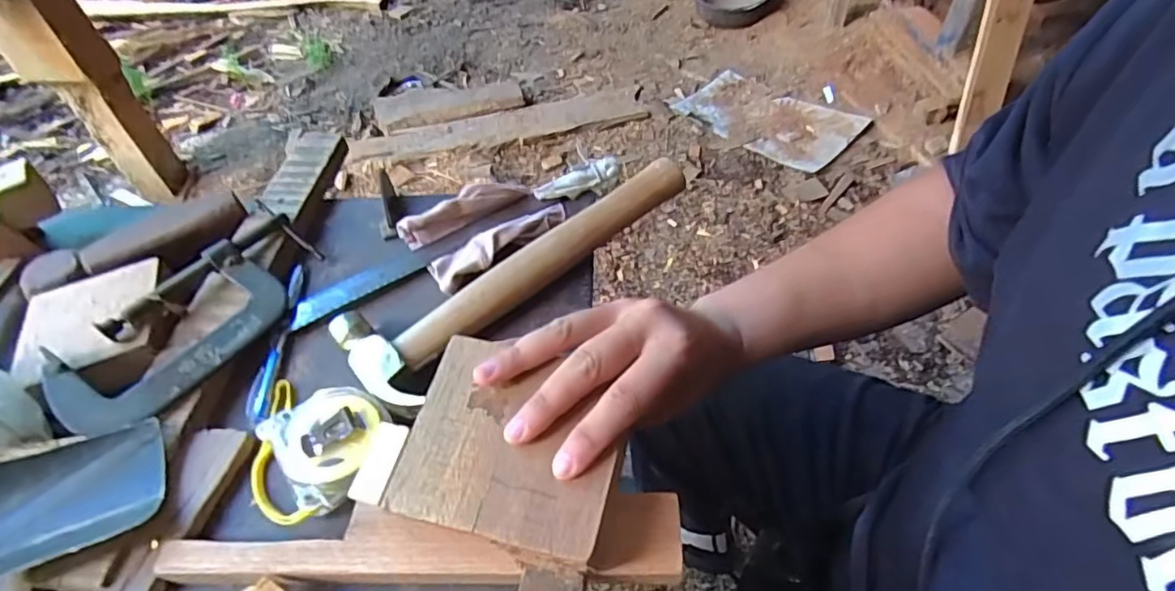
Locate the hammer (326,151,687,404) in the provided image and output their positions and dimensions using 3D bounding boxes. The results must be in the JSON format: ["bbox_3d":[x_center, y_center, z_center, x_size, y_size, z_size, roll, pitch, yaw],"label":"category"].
[{"bbox_3d":[-0.050,-0.034,0.439,0.088,0.031,0.287,33,58,28],"label":"hammer"}]

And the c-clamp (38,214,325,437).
[{"bbox_3d":[-0.274,0.015,0.413,0.083,0.023,0.194,33,54,12],"label":"c-clamp"}]

